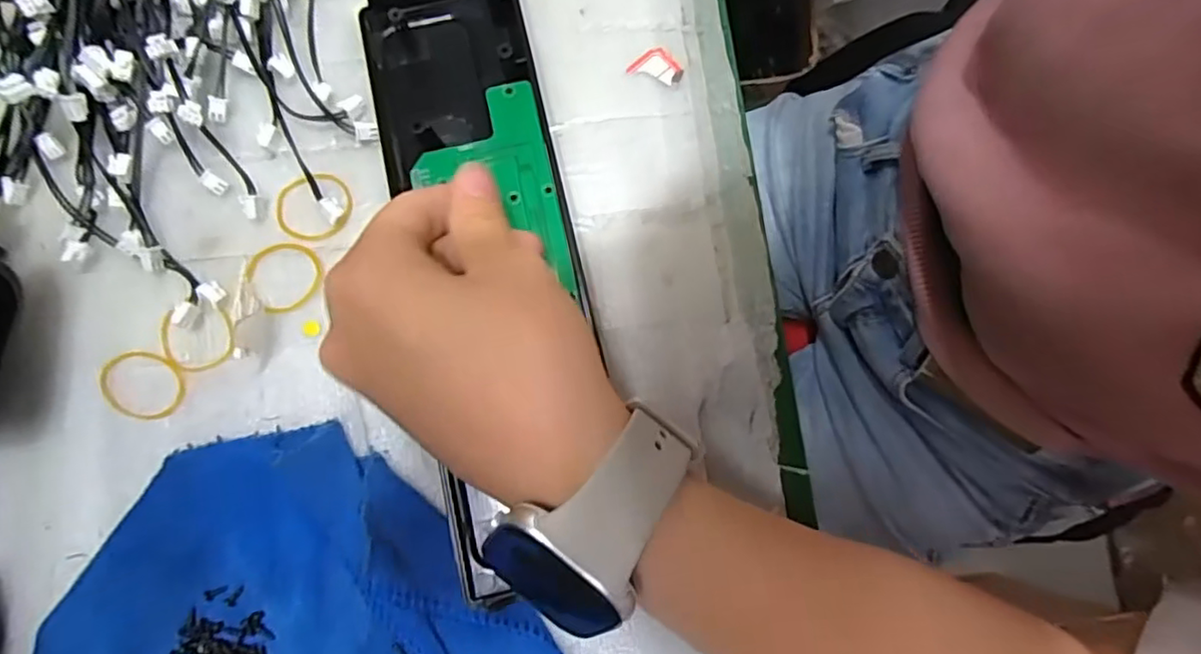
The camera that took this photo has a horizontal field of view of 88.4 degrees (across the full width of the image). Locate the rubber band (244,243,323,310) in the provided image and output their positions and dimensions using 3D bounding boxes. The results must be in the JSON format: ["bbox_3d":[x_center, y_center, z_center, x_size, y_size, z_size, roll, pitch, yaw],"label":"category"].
[{"bbox_3d":[-0.127,-0.022,0.247,0.028,0.004,0.027,0,78,-1],"label":"rubber band"}]

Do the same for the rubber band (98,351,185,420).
[{"bbox_3d":[-0.174,0.022,0.235,0.034,0.004,0.025,15,67,3],"label":"rubber band"}]

